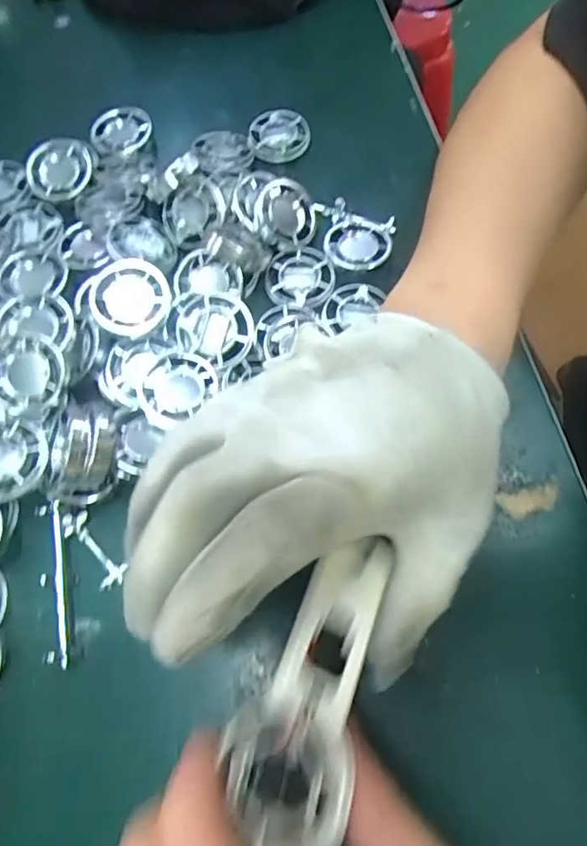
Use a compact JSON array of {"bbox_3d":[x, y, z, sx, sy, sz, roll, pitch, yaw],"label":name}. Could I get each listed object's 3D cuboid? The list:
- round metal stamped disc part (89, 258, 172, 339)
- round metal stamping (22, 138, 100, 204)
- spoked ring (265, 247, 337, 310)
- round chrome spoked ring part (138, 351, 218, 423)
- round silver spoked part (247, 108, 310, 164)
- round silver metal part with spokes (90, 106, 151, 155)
[{"bbox_3d":[-0.082,-0.063,0.274,0.039,0.005,0.036,2,79,-12],"label":"round metal stamped disc part"},{"bbox_3d":[-0.141,-0.158,0.335,0.046,0.010,0.035,-34,73,-13],"label":"round metal stamping"},{"bbox_3d":[0.004,-0.082,0.310,0.040,0.006,0.039,0,68,1],"label":"spoked ring"},{"bbox_3d":[-0.058,-0.020,0.268,0.035,0.008,0.039,30,72,12],"label":"round chrome spoked ring part"},{"bbox_3d":[-0.010,-0.189,0.358,0.041,0.008,0.038,0,68,1],"label":"round silver spoked part"},{"bbox_3d":[-0.114,-0.190,0.357,0.038,0.008,0.038,0,69,-1],"label":"round silver metal part with spokes"}]

